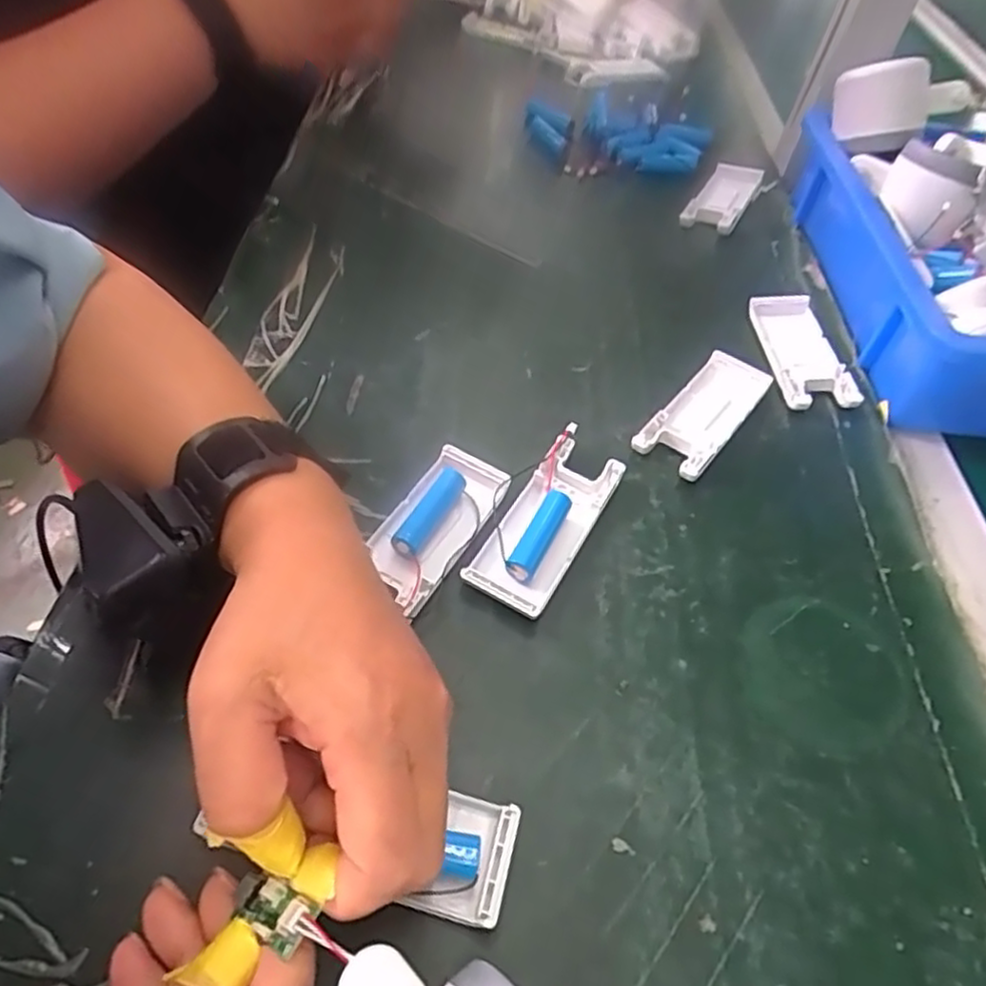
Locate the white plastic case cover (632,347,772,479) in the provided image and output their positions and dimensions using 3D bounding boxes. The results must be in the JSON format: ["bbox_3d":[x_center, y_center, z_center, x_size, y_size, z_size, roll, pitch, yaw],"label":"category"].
[{"bbox_3d":[0.124,-0.046,0.405,0.040,0.012,0.104,33,55,20],"label":"white plastic case cover"}]

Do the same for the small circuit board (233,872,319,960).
[{"bbox_3d":[-0.065,0.122,0.203,0.030,0.005,0.014,0,42,36],"label":"small circuit board"}]

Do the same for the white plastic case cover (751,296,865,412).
[{"bbox_3d":[0.195,-0.091,0.442,0.043,0.018,0.102,4,50,-3],"label":"white plastic case cover"}]

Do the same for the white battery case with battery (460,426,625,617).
[{"bbox_3d":[0.026,0.012,0.339,0.042,0.015,0.104,26,53,15],"label":"white battery case with battery"}]

